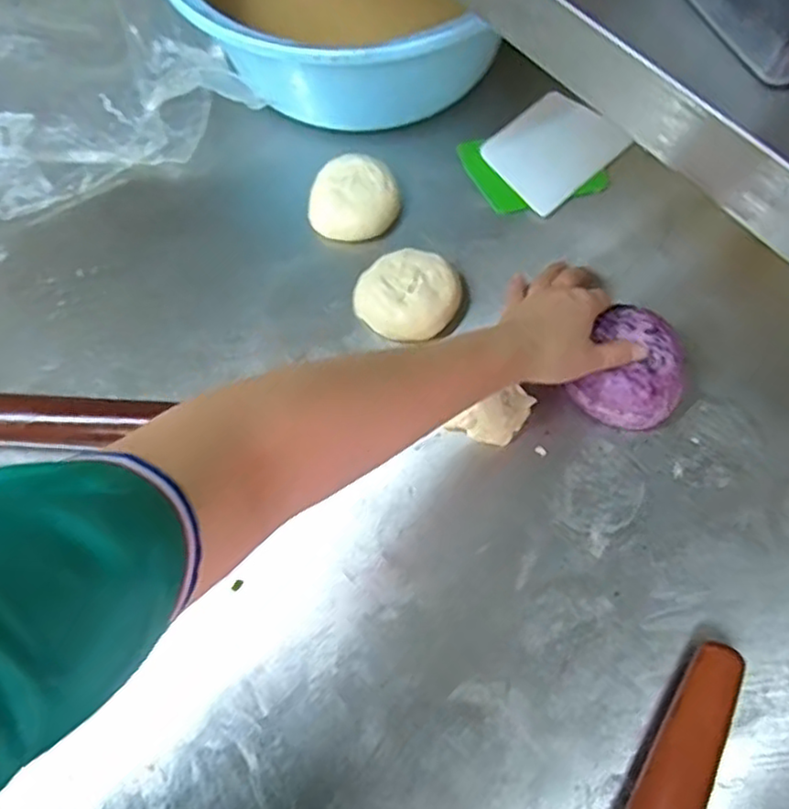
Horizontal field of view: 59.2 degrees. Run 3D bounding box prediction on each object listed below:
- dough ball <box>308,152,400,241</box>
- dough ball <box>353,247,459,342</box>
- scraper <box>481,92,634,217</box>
[{"bbox_3d":[-0.038,-0.186,0.641,0.085,0.047,0.074,-4,65,1],"label":"dough ball"},{"bbox_3d":[0.010,-0.088,0.598,0.092,0.045,0.075,-5,65,0],"label":"dough ball"},{"bbox_3d":[0.151,-0.246,0.664,0.126,0.005,0.096,-41,70,-15],"label":"scraper"}]

